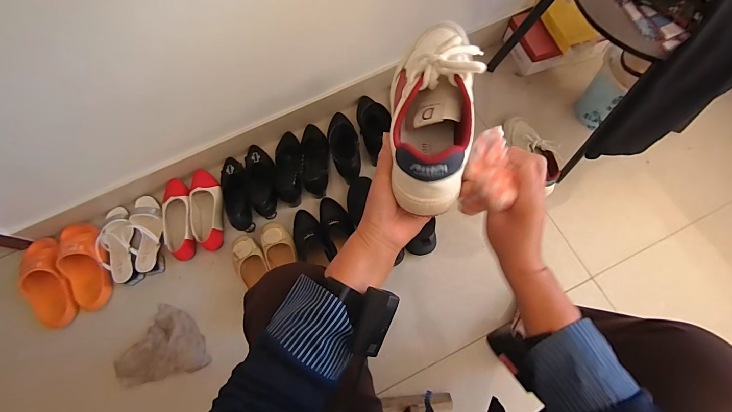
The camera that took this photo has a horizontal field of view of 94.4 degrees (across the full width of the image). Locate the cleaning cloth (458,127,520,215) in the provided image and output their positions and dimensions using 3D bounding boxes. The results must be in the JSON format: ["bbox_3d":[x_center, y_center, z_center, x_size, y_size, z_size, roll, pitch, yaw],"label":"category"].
[{"bbox_3d":[0.141,-0.042,0.383,0.050,0.040,0.097,10,73,3],"label":"cleaning cloth"}]

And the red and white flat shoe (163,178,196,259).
[{"bbox_3d":[-0.532,0.032,0.956,0.085,0.048,0.248,-16,74,-4],"label":"red and white flat shoe"}]

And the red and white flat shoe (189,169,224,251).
[{"bbox_3d":[-0.454,0.005,0.969,0.090,0.052,0.248,-15,74,-4],"label":"red and white flat shoe"}]

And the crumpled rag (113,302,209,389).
[{"bbox_3d":[-0.534,0.353,0.886,0.224,0.047,0.181,-13,74,-4],"label":"crumpled rag"}]

